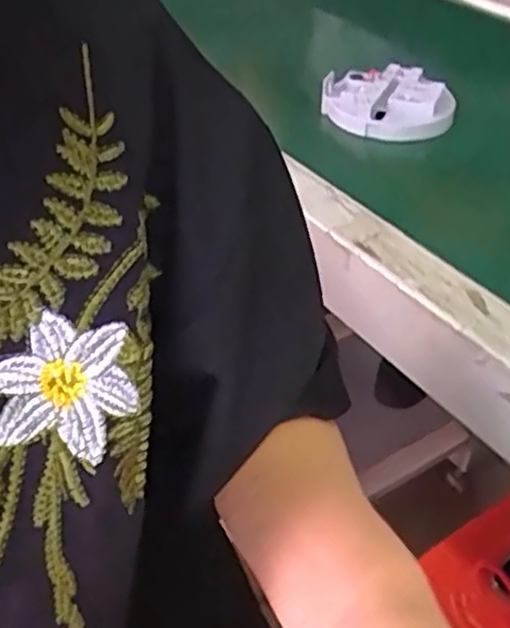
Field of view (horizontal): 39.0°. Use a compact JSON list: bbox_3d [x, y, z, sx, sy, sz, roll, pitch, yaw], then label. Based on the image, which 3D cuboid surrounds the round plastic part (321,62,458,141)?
[{"bbox_3d":[0.107,-0.174,0.592,0.091,0.025,0.095,-7,39,6],"label":"round plastic part"}]

